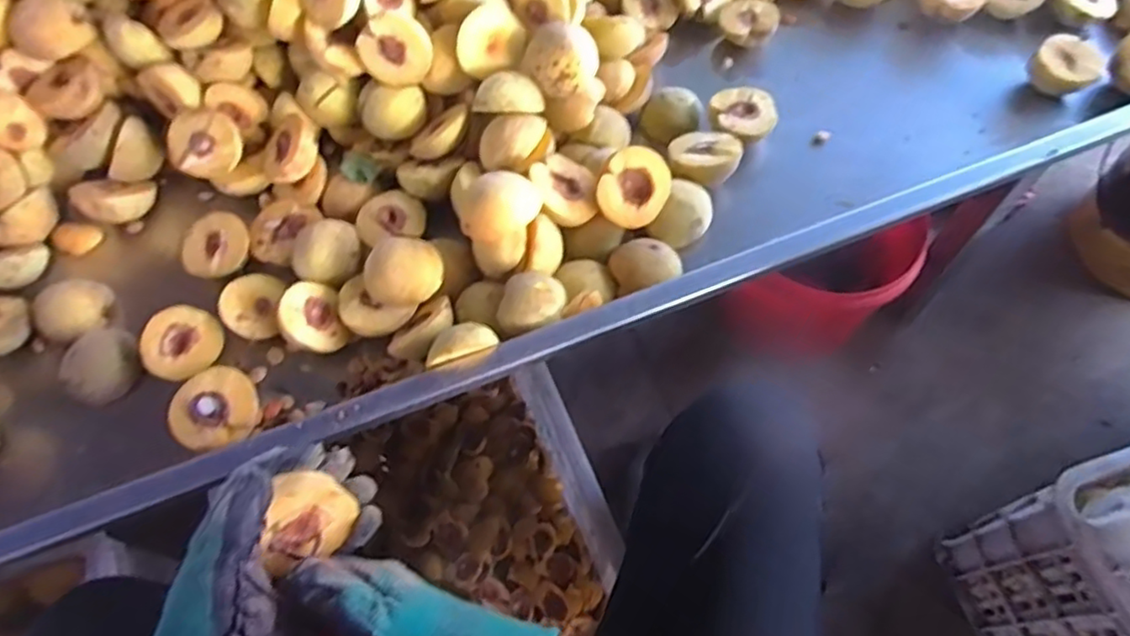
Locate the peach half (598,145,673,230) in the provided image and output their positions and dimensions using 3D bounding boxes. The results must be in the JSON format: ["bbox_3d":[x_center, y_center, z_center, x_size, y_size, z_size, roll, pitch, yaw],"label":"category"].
[{"bbox_3d":[0.061,-0.117,0.595,0.062,0.024,0.068,12,99,-11],"label":"peach half"}]

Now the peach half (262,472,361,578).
[{"bbox_3d":[-0.167,0.124,0.423,0.049,0.056,0.031,-7,32,-33],"label":"peach half"}]

